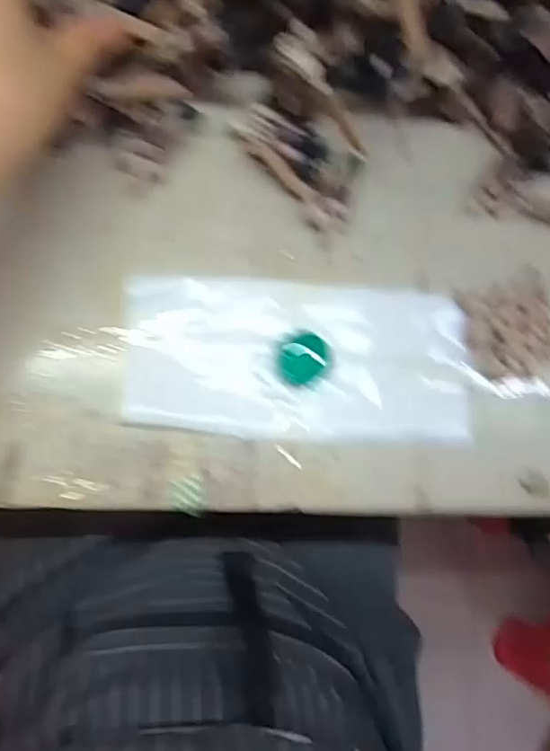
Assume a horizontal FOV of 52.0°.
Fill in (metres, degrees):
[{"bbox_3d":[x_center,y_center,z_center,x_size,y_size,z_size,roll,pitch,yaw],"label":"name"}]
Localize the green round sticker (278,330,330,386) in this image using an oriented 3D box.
[{"bbox_3d":[0.018,-0.010,0.345,0.030,0.009,0.031,1,81,-10],"label":"green round sticker"}]

